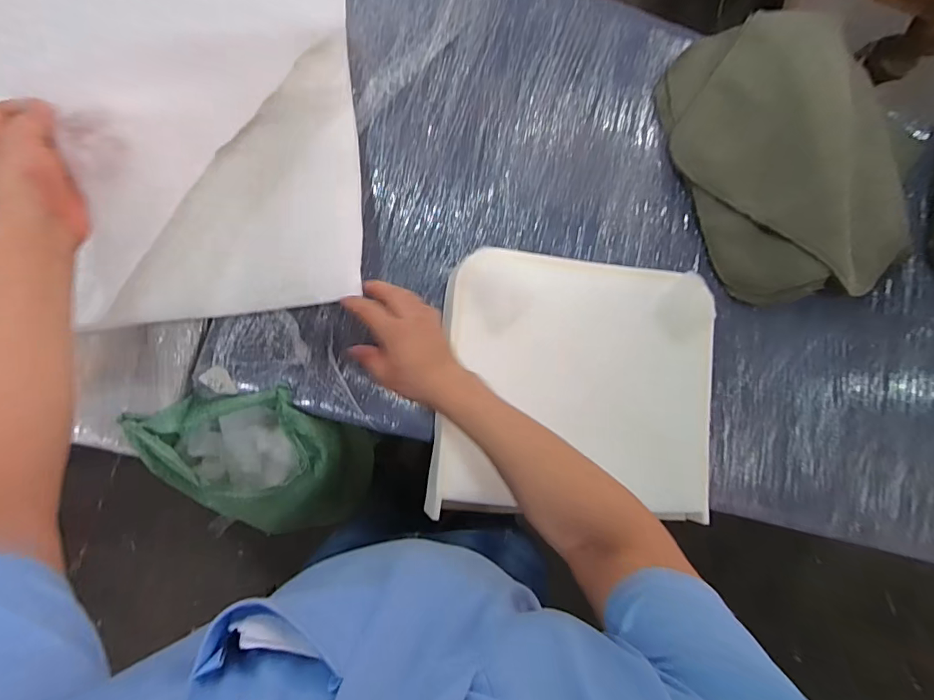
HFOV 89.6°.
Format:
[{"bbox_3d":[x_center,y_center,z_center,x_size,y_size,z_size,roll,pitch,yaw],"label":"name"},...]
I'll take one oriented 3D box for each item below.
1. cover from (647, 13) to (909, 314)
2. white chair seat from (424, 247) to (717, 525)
[{"bbox_3d":[0.584,-0.348,0.866,0.343,0.135,0.526,-17,86,-8],"label":"cover"},{"bbox_3d":[0.181,0.058,0.779,0.446,0.082,0.400,6,83,-7],"label":"white chair seat"}]

